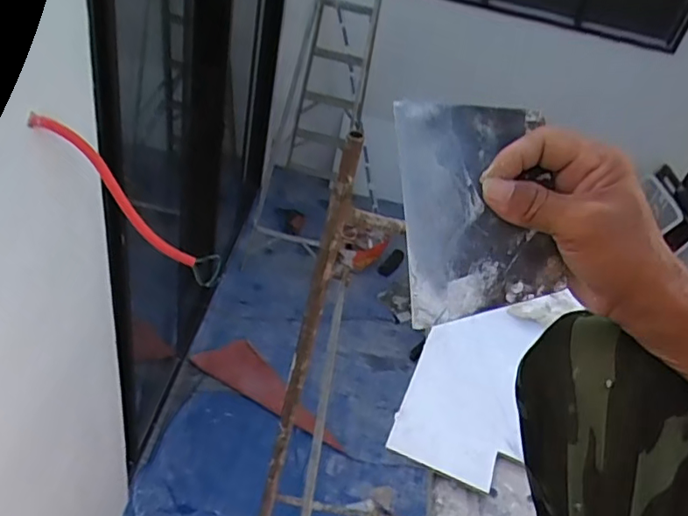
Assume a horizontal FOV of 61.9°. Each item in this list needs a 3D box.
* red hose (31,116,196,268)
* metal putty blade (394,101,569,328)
[{"bbox_3d":[-0.447,-0.130,1.147,0.061,0.414,0.077,-31,38,2],"label":"red hose"},{"bbox_3d":[0.083,-0.033,0.358,0.091,0.137,0.010,-5,-9,4],"label":"metal putty blade"}]

